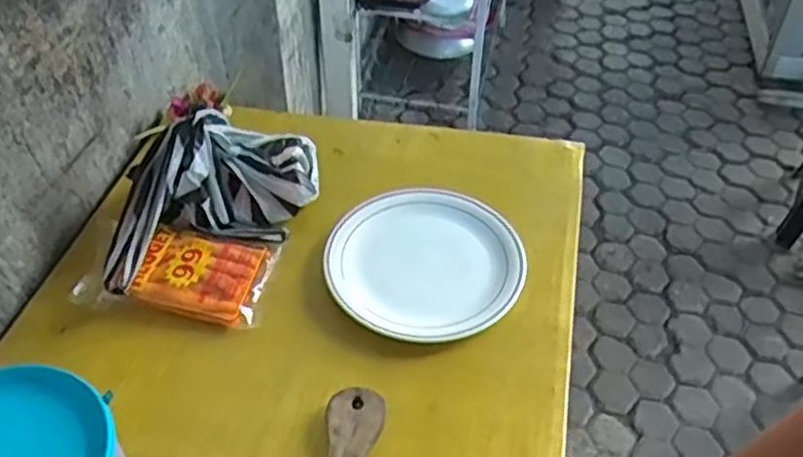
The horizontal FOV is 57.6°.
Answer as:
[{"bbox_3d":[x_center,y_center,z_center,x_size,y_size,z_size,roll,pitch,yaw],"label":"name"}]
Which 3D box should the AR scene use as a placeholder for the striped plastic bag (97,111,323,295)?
[{"bbox_3d":[-0.220,-0.047,0.848,0.270,0.120,0.142,-22,50,-21],"label":"striped plastic bag"}]

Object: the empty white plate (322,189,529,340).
[{"bbox_3d":[0.028,0.034,0.826,0.216,0.019,0.200,1,46,-1],"label":"empty white plate"}]

